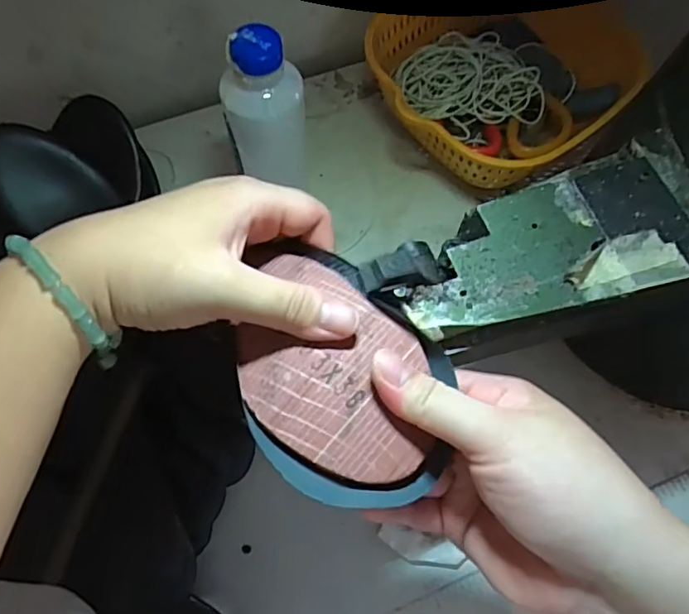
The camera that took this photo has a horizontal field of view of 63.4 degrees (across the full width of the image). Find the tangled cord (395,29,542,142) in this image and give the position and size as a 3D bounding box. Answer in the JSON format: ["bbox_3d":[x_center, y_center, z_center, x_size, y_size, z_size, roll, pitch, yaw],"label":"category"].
[{"bbox_3d":[0.114,-0.196,0.486,0.125,0.026,0.099,-8,67,-2],"label":"tangled cord"}]

